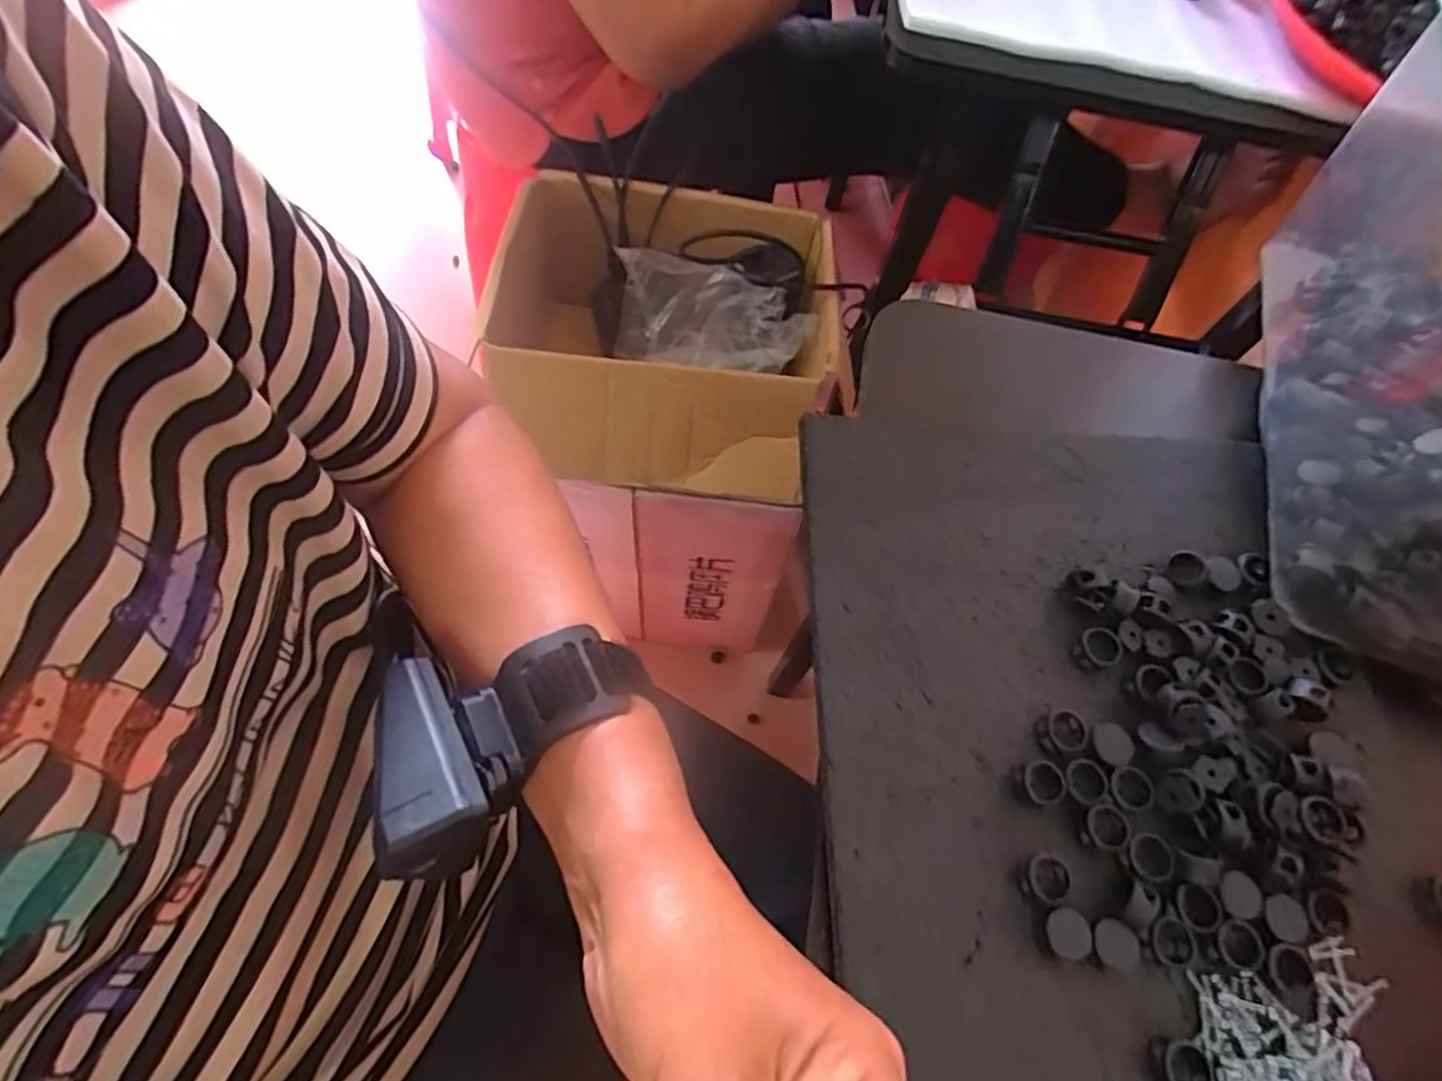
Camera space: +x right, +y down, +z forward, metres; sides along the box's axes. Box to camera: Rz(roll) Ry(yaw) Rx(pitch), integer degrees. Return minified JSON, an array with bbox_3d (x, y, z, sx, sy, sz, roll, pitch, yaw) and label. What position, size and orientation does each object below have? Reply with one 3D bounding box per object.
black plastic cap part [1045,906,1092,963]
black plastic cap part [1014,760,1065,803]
[{"bbox_3d":[0.125,0.142,0.260,0.015,0.011,0.016,15,64,2],"label":"black plastic cap part"},{"bbox_3d":[0.126,0.095,0.283,0.016,0.010,0.016,2,64,-5],"label":"black plastic cap part"}]

